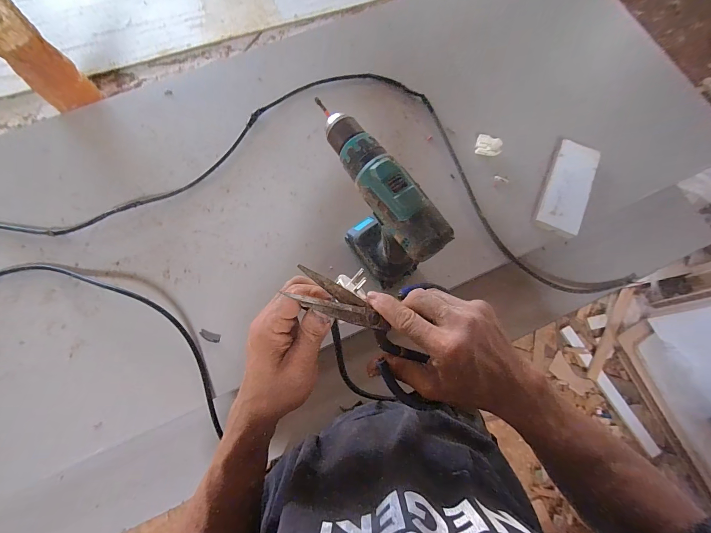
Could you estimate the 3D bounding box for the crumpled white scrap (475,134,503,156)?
[{"bbox_3d":[0.241,-0.218,0.565,0.044,0.016,0.032,19,75,5],"label":"crumpled white scrap"}]

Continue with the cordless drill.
[{"bbox_3d":[0.025,-0.065,0.417,0.060,0.221,0.188,-30,76,-8],"label":"cordless drill"}]

